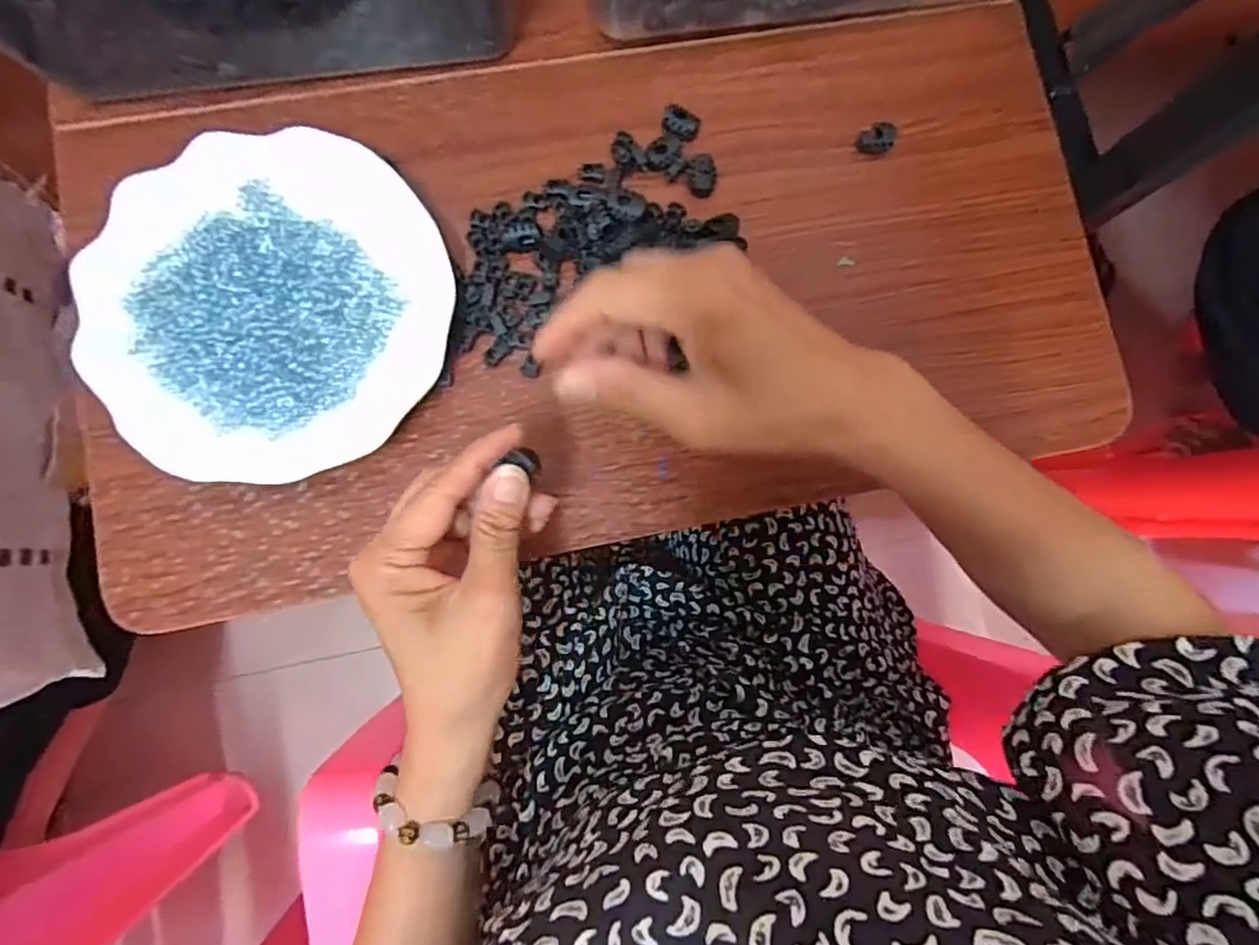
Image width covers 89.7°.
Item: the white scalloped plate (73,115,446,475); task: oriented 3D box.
[{"bbox_3d":[-0.185,-0.087,0.336,0.176,0.028,0.175,0,85,-4],"label":"white scalloped plate"}]

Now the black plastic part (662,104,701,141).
[{"bbox_3d":[0.030,-0.206,0.374,0.022,0.009,0.015,17,84,-3],"label":"black plastic part"}]

